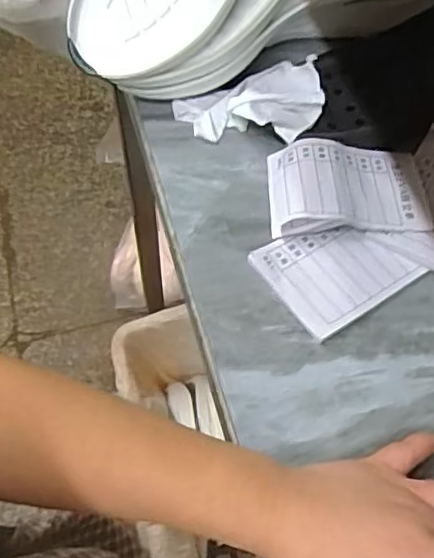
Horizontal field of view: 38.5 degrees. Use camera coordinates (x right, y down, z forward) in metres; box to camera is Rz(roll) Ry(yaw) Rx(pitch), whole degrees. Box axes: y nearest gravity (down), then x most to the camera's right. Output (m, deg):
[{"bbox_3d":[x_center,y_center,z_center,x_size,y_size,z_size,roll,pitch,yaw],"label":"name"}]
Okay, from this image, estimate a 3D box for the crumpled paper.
[{"bbox_3d":[0.027,-0.148,0.530,0.123,0.031,0.076,-6,60,-3],"label":"crumpled paper"}]

